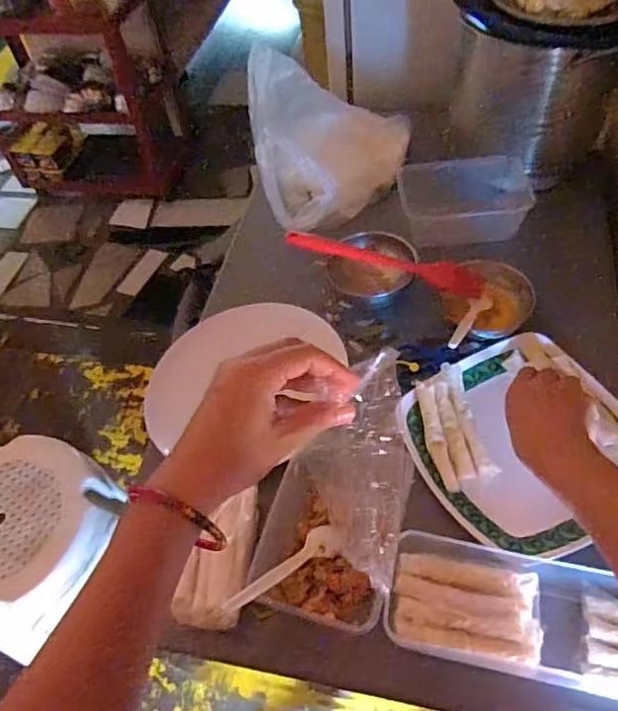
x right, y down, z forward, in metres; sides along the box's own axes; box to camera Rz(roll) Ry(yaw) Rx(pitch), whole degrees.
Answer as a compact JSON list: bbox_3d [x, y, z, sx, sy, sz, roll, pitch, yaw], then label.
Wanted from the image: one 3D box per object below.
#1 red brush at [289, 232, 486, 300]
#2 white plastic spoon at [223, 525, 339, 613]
[{"bbox_3d":[0.098,-0.123,0.730,0.255,0.029,0.042,17,57,17],"label":"red brush"},{"bbox_3d":[-0.023,0.196,0.516,0.116,0.010,0.023,-32,57,-18],"label":"white plastic spoon"}]

